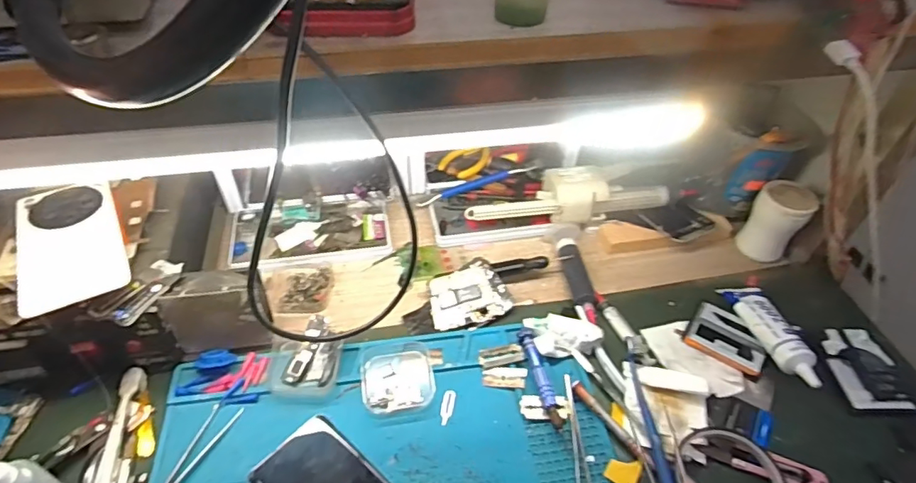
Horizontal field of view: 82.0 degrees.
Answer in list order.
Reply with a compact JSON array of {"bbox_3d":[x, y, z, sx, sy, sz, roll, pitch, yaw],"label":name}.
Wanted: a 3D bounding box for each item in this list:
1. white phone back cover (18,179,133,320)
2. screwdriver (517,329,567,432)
[{"bbox_3d":[-0.334,-0.002,0.456,0.076,0.010,0.148,-22,50,-22],"label":"white phone back cover"},{"bbox_3d":[0.077,0.124,0.485,0.014,0.012,0.099,-8,46,-11],"label":"screwdriver"}]

